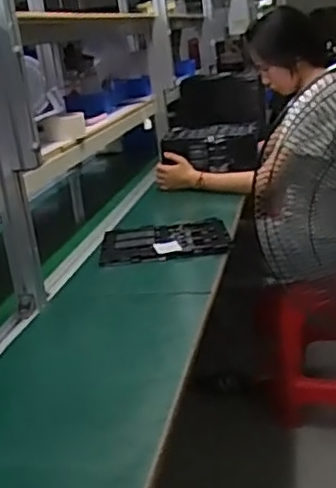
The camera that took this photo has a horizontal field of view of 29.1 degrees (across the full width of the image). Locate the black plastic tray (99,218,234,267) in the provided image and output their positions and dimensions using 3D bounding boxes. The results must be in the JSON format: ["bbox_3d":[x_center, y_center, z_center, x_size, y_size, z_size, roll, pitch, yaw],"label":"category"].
[{"bbox_3d":[-0.007,-0.007,1.414,0.274,0.022,0.224,-6,19,-1],"label":"black plastic tray"}]

